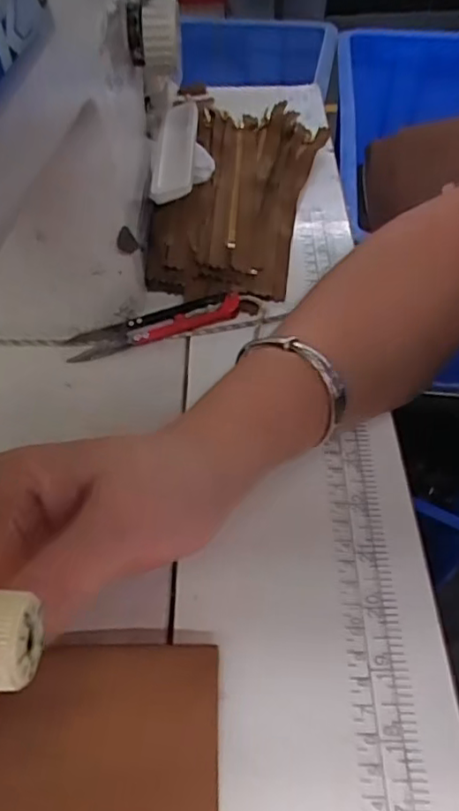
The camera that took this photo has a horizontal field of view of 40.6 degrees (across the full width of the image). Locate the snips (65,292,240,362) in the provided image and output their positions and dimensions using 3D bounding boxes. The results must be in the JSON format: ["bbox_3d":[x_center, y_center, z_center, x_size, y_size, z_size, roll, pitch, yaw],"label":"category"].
[{"bbox_3d":[-0.044,-0.048,0.374,0.104,0.013,0.021,-14,50,-13],"label":"snips"}]

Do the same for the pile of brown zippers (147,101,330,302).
[{"bbox_3d":[0.010,-0.158,0.461,0.109,0.034,0.228,7,49,6],"label":"pile of brown zippers"}]

